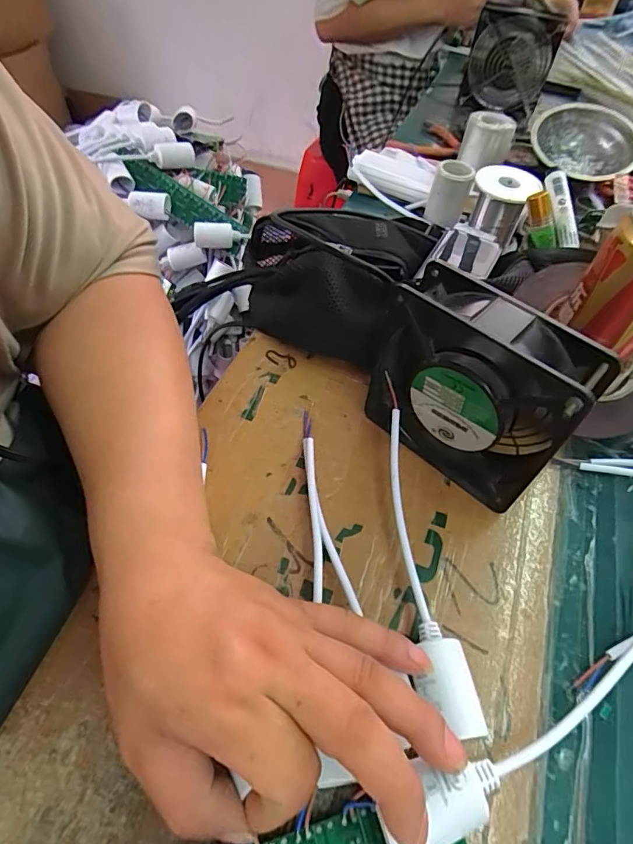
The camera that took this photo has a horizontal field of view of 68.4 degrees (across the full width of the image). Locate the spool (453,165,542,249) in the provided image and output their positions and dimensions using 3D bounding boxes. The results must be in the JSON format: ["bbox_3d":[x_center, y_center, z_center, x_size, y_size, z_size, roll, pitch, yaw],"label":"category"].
[{"bbox_3d":[0.188,-0.227,0.478,0.062,0.044,0.054,23,55,13],"label":"spool"}]

